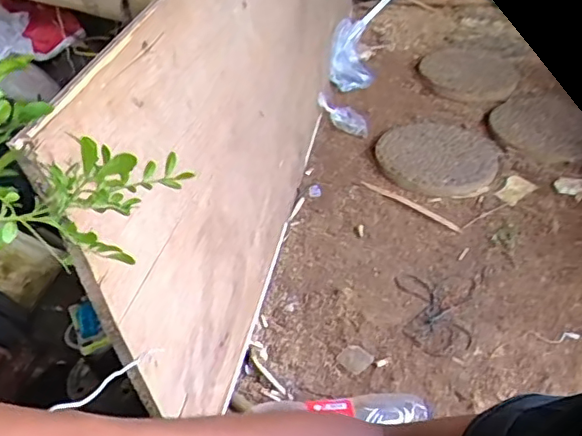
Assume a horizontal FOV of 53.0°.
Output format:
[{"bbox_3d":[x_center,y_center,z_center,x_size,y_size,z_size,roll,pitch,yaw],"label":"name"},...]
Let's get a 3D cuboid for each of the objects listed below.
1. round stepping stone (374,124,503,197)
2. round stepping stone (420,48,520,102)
[{"bbox_3d":[0.345,-0.145,1.385,0.287,0.032,0.270,2,39,-1],"label":"round stepping stone"},{"bbox_3d":[0.499,-0.407,1.624,0.292,0.063,0.235,17,41,17],"label":"round stepping stone"}]

